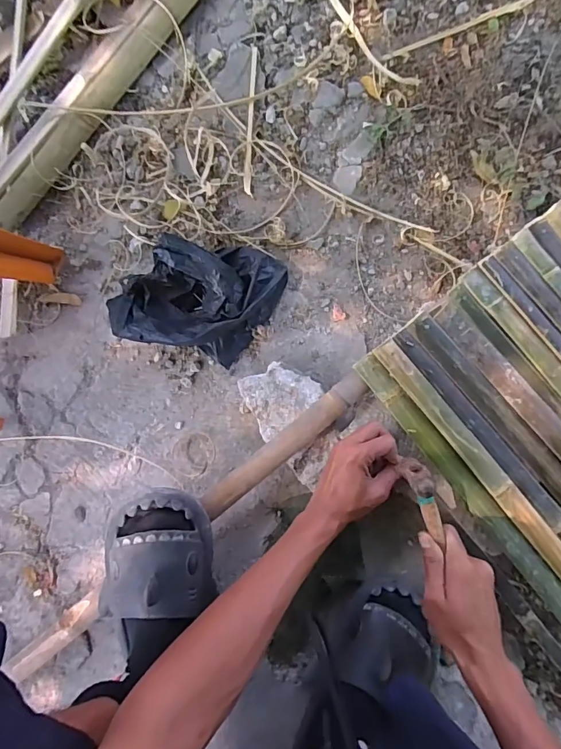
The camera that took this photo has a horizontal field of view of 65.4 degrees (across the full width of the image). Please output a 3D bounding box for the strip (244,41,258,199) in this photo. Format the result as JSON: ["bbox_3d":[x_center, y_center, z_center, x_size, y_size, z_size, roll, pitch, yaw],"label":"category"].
[{"bbox_3d":[-0.044,-0.377,0.656,0.012,0.005,0.208,4,96,1],"label":"strip"}]

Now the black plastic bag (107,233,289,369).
[{"bbox_3d":[-0.118,-0.114,0.596,0.221,0.107,0.166,14,86,3],"label":"black plastic bag"}]

